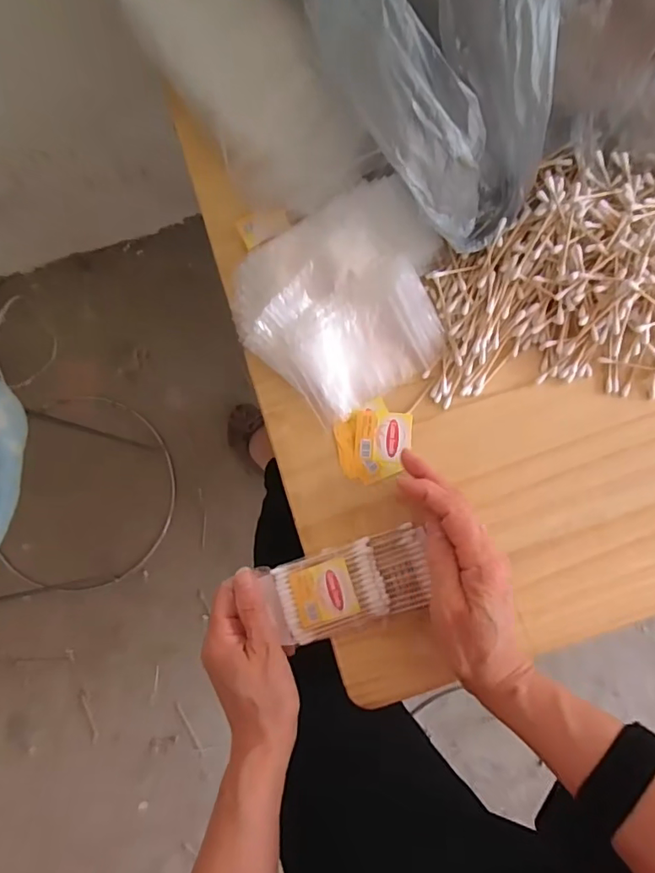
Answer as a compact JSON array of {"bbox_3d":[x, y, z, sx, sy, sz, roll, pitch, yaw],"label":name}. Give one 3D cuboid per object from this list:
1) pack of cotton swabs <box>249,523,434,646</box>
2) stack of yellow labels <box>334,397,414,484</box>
[{"bbox_3d":[0.017,0.109,0.377,0.113,0.014,0.058,-17,80,0],"label":"pack of cotton swabs"},{"bbox_3d":[0.037,0.003,0.397,0.061,0.004,0.058,-21,80,-1],"label":"stack of yellow labels"}]

